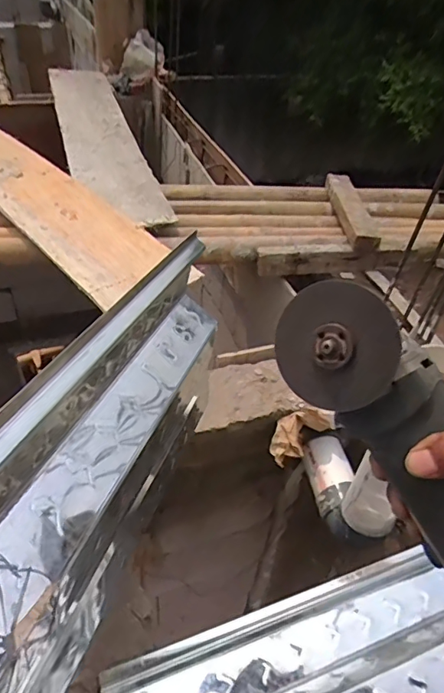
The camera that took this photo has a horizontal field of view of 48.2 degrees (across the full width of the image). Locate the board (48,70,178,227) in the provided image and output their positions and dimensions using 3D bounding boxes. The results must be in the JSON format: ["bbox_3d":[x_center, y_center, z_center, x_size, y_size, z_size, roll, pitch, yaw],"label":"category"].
[{"bbox_3d":[-0.369,-0.641,1.484,0.204,0.028,1.187,-10,45,-16],"label":"board"}]

